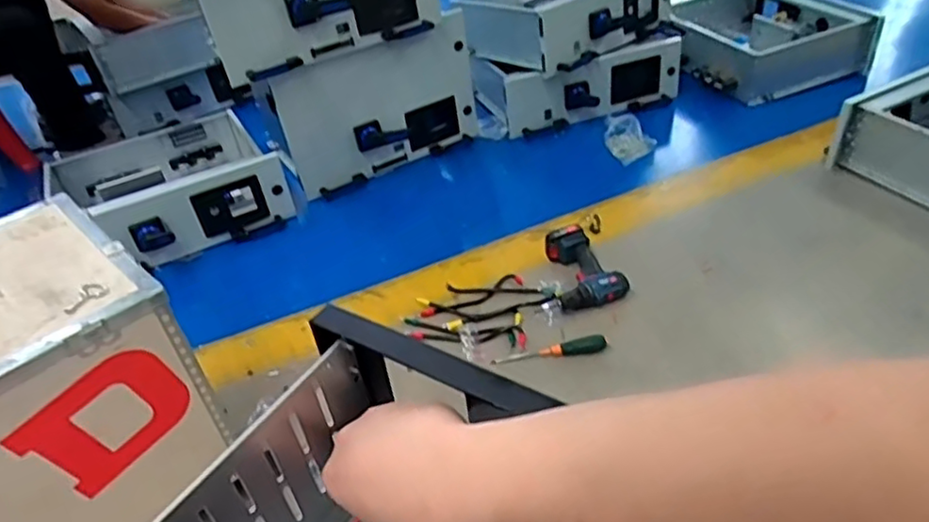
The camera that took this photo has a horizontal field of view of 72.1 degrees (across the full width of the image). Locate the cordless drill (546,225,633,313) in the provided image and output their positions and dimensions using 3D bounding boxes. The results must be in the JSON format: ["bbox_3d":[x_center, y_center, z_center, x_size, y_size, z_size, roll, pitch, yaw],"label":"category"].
[{"bbox_3d":[0.239,0.014,1.386,0.157,0.062,0.218,-15,39,-9],"label":"cordless drill"}]

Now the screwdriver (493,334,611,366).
[{"bbox_3d":[0.165,0.175,1.244,0.222,0.026,0.029,-10,38,-2],"label":"screwdriver"}]

